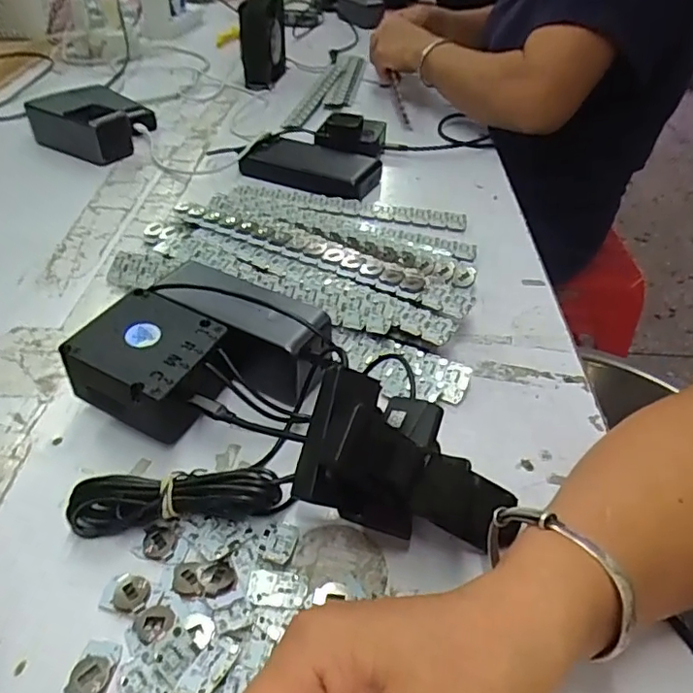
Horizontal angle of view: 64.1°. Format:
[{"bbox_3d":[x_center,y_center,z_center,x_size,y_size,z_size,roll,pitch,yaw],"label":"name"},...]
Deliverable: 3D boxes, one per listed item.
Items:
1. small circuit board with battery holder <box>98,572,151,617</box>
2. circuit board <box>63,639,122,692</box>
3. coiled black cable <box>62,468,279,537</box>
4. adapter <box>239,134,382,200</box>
[{"bbox_3d":[-0.112,0.125,0.280,0.025,0.006,0.018,12,42,11],"label":"small circuit board with battery holder"},{"bbox_3d":[-0.116,0.150,0.253,0.018,0.006,0.031,6,42,4],"label":"circuit board"},{"bbox_3d":[-0.094,0.085,0.304,0.111,0.034,0.025,-1,42,-4],"label":"coiled black cable"},{"bbox_3d":[-0.039,-0.211,0.644,0.159,0.024,0.081,19,44,18],"label":"adapter"}]

